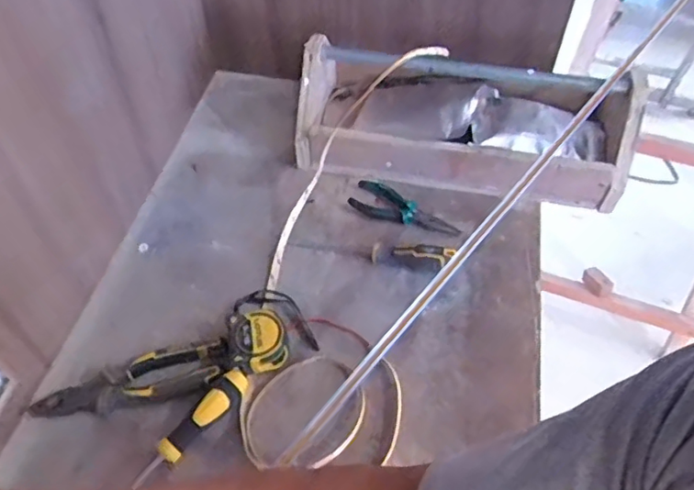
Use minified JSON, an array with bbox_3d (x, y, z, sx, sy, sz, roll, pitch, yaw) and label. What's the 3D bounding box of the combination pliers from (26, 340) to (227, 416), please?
[{"bbox_3d":[-0.228,0.150,0.641,0.202,0.032,0.054,-14,51,-12],"label":"combination pliers"}]

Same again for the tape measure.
[{"bbox_3d":[-0.100,0.109,0.666,0.058,0.038,0.060,-14,51,-12],"label":"tape measure"}]

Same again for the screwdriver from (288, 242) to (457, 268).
[{"bbox_3d":[0.033,0.007,0.741,0.196,0.033,0.022,9,50,7],"label":"screwdriver"}]

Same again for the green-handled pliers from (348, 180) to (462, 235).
[{"bbox_3d":[0.073,-0.046,0.795,0.149,0.018,0.055,29,55,22],"label":"green-handled pliers"}]

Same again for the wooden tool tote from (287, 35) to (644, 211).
[{"bbox_3d":[0.163,-0.181,0.839,0.446,0.144,0.209,9,50,7],"label":"wooden tool tote"}]

